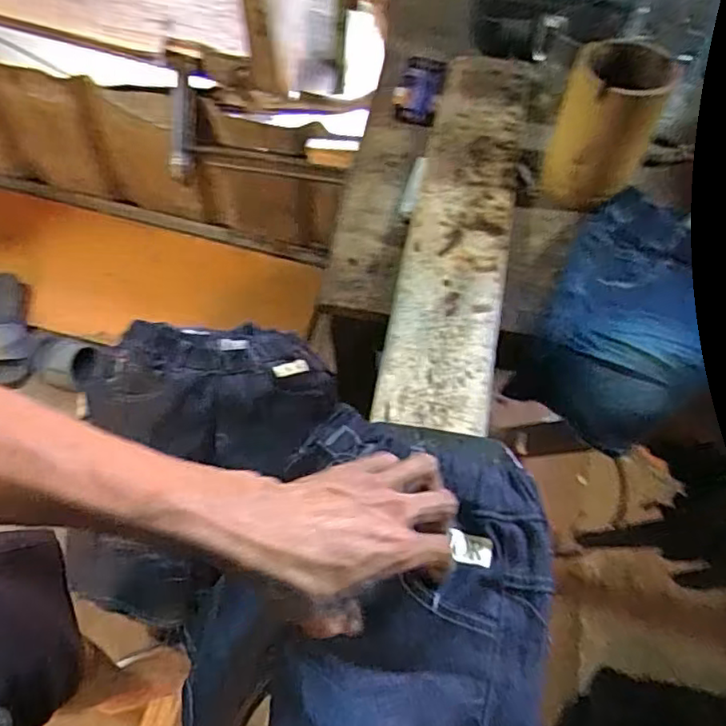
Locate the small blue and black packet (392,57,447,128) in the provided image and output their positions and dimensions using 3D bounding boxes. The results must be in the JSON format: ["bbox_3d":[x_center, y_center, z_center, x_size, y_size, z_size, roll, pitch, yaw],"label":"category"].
[{"bbox_3d":[0.067,-0.328,0.719,0.054,0.019,0.106,12,63,5],"label":"small blue and black packet"}]

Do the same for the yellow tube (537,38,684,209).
[{"bbox_3d":[0.239,-0.238,0.593,0.092,0.154,0.081,26,65,12],"label":"yellow tube"}]

